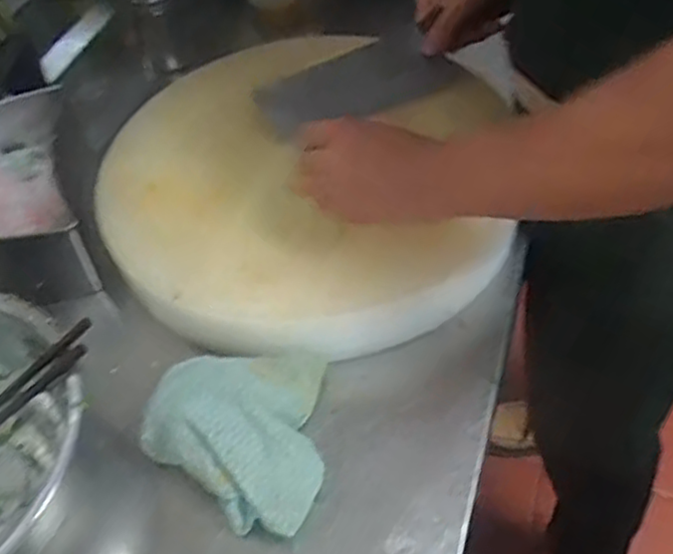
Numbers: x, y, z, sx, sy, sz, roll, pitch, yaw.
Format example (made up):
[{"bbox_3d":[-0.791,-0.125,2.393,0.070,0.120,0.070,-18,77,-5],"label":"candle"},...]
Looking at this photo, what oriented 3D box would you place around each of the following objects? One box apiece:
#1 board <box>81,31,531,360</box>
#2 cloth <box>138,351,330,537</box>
[{"bbox_3d":[-0.025,-0.105,0.696,0.380,0.064,0.388,-2,50,2],"label":"board"},{"bbox_3d":[-0.057,0.102,0.538,0.137,0.054,0.134,30,58,25],"label":"cloth"}]

